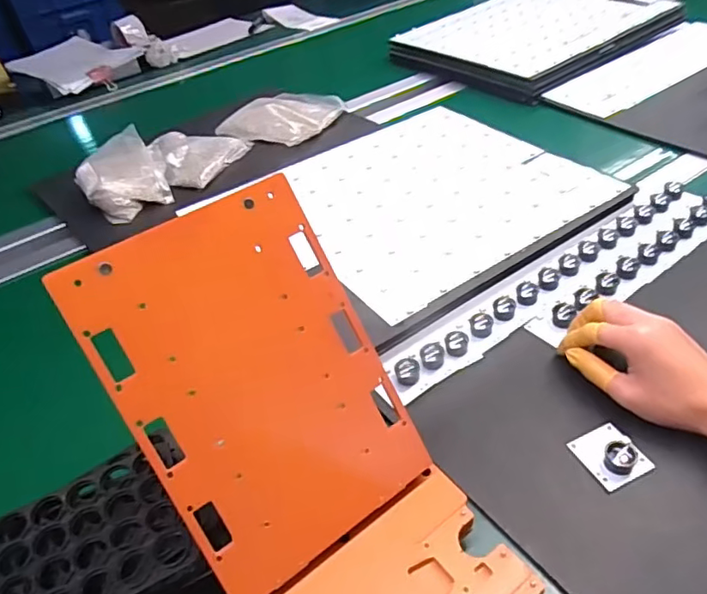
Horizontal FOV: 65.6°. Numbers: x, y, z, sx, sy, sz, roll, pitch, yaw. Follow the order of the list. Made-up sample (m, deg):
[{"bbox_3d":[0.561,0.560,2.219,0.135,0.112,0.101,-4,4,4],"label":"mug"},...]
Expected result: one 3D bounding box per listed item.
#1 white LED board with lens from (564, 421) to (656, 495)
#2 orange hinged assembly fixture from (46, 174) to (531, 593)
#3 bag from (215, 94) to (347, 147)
[{"bbox_3d":[0.200,0.118,0.425,0.043,0.016,0.048,-19,41,-14],"label":"white LED board with lens"},{"bbox_3d":[0.000,0.137,0.328,0.157,0.105,0.414,-29,74,-24],"label":"orange hinged assembly fixture"},{"bbox_3d":[-0.126,-0.307,0.940,0.169,0.030,0.173,16,45,25],"label":"bag"}]

